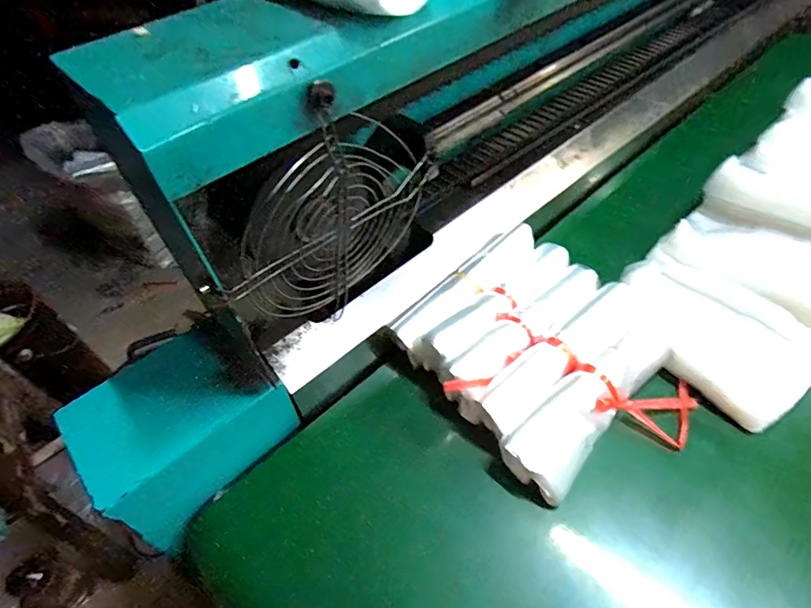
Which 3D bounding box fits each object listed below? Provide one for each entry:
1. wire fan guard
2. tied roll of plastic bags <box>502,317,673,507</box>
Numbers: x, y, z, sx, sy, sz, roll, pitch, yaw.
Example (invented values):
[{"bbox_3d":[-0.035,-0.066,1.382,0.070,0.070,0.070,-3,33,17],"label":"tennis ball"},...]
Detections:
[{"bbox_3d":[-0.049,-0.068,0.359,0.034,0.165,0.187,28,58,26],"label":"wire fan guard"},{"bbox_3d":[0.182,0.090,0.444,0.206,0.048,0.057,-37,55,-22],"label":"tied roll of plastic bags"}]

